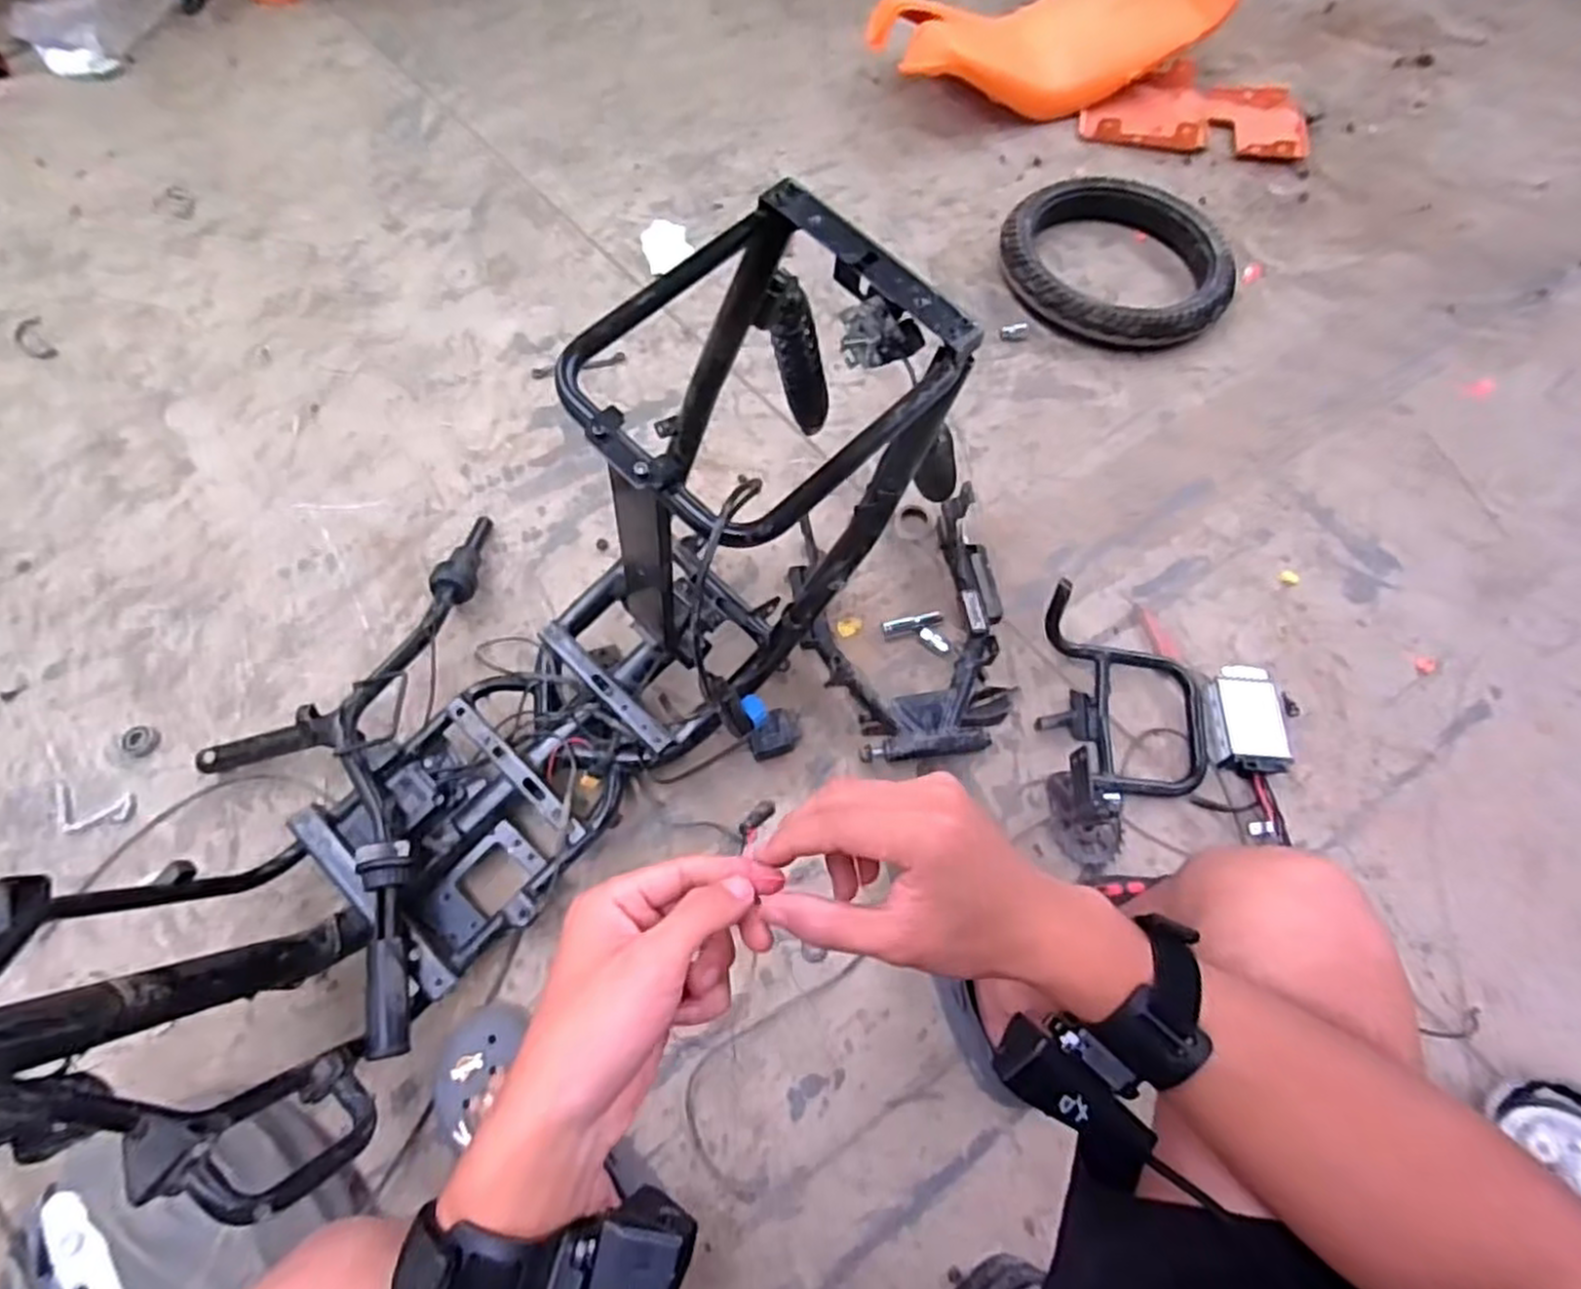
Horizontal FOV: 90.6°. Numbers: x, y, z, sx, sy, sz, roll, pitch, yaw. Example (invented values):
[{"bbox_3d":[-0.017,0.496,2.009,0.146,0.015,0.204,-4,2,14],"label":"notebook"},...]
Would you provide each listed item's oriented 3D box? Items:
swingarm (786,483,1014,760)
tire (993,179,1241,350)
[{"bbox_3d":[0.141,-0.016,0.954,0.249,0.068,0.326,-8,65,-7],"label":"swingarm"},{"bbox_3d":[0.531,-0.632,1.283,0.362,0.071,0.335,1,64,-3],"label":"tire"}]

